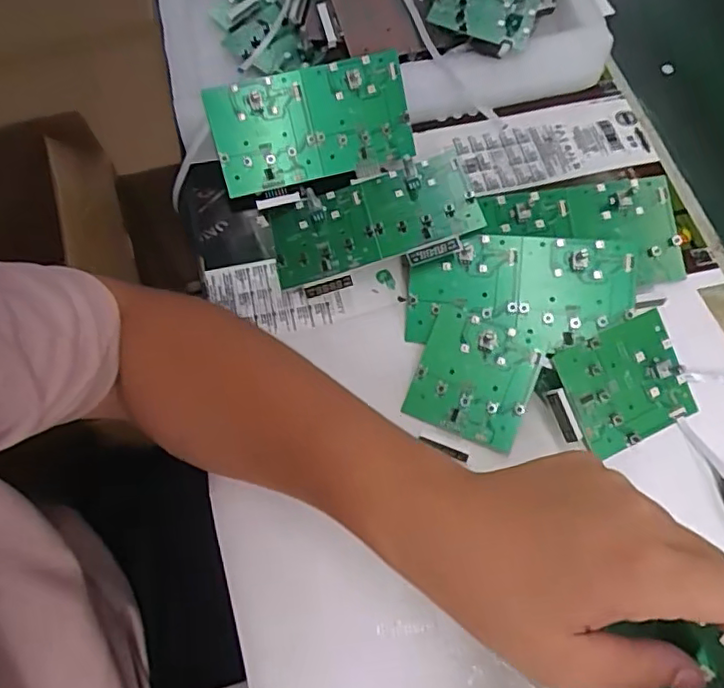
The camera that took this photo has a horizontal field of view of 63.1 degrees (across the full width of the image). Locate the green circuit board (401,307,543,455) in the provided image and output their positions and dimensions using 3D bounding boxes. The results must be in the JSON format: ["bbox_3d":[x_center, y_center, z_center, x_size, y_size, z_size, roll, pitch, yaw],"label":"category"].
[{"bbox_3d":[0.074,0.023,0.392,0.077,0.010,0.078,20,82,12],"label":"green circuit board"}]

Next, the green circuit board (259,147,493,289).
[{"bbox_3d":[0.005,-0.094,0.437,0.151,0.011,0.081,-15,61,7],"label":"green circuit board"}]

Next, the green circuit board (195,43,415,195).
[{"bbox_3d":[-0.039,-0.170,0.456,0.150,0.012,0.081,-14,104,-4],"label":"green circuit board"}]

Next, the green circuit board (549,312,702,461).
[{"bbox_3d":[0.172,0.027,0.383,0.079,0.013,0.074,-23,90,-7],"label":"green circuit board"}]

